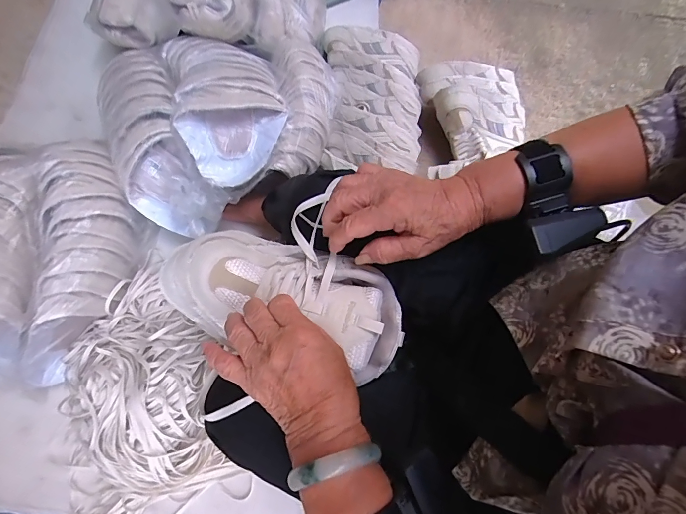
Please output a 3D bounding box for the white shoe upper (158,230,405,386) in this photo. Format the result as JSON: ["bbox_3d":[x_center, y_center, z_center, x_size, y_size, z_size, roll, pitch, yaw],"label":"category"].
[{"bbox_3d":[-0.067,0.035,0.365,0.254,0.076,0.107,15,78,7],"label":"white shoe upper"}]

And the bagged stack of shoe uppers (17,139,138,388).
[{"bbox_3d":[-0.467,-0.006,0.644,0.155,0.119,0.436,-2,78,-2],"label":"bagged stack of shoe uppers"}]

